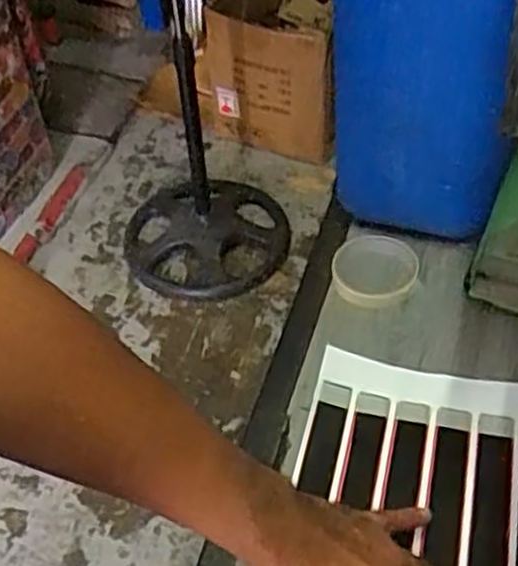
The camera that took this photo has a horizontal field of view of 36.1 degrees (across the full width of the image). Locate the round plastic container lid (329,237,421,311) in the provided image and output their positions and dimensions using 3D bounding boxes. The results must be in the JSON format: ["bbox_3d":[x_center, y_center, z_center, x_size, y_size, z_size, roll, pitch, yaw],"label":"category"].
[{"bbox_3d":[0.118,-0.014,0.807,0.084,0.021,0.095,10,48,13],"label":"round plastic container lid"}]

